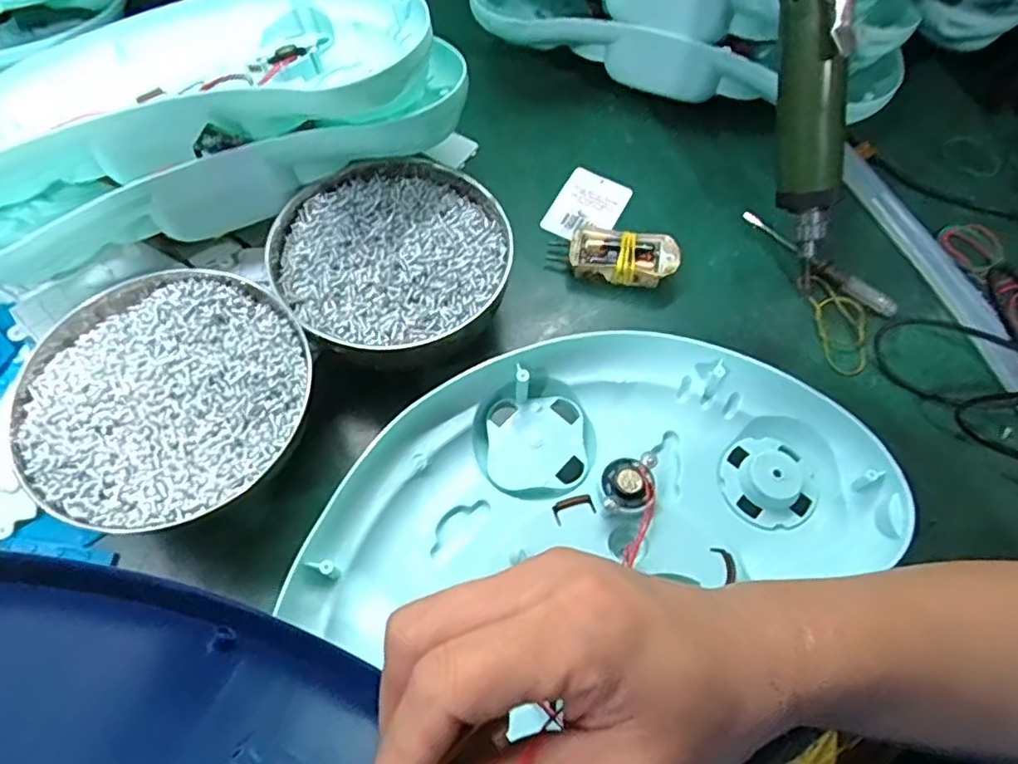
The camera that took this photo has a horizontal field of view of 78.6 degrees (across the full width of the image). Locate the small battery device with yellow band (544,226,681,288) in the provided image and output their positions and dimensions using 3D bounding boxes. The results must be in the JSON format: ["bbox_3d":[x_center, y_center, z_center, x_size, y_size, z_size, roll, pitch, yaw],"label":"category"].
[{"bbox_3d":[0.075,-0.091,0.456,0.089,0.034,0.037,19,64,8],"label":"small battery device with yellow band"}]

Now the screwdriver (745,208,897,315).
[{"bbox_3d":[0.231,-0.091,0.469,0.129,0.010,0.016,41,68,17],"label":"screwdriver"}]

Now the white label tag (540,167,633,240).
[{"bbox_3d":[0.060,-0.137,0.486,0.051,0.007,0.067,30,74,18],"label":"white label tag"}]

